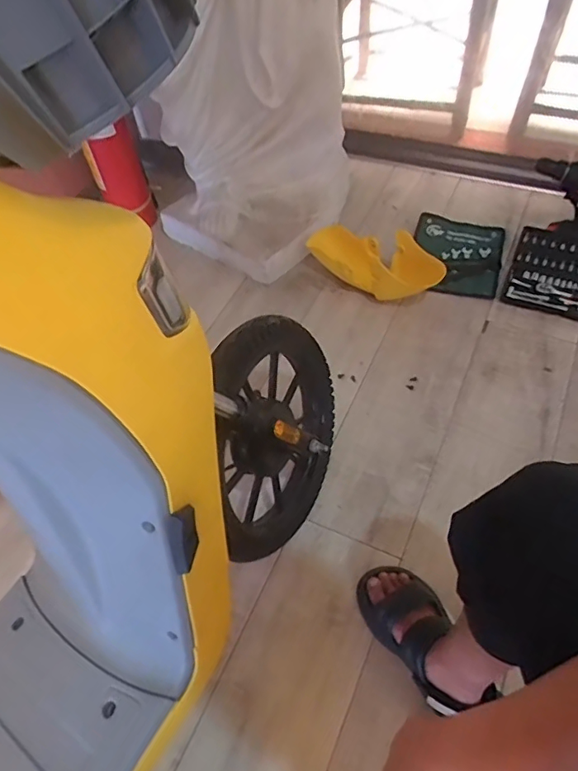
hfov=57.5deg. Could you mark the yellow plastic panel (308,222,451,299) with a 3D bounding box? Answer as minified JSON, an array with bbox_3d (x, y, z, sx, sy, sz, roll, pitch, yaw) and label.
[{"bbox_3d":[0.222,-0.306,1.300,0.316,0.138,0.166,34,63,27],"label":"yellow plastic panel"}]

